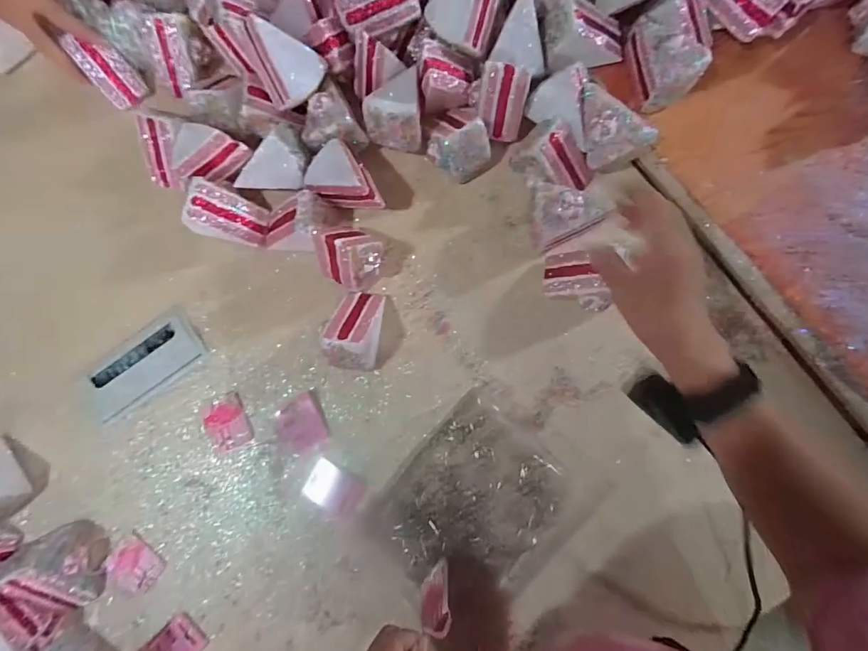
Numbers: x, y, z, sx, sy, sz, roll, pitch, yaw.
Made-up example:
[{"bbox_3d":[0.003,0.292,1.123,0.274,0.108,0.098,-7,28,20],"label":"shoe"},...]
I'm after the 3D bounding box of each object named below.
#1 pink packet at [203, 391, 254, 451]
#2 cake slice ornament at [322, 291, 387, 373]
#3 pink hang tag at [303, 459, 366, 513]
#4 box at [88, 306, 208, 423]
[{"bbox_3d":[-0.243,0.114,0.507,0.050,0.006,0.062,-23,80,0],"label":"pink packet"},{"bbox_3d":[-0.085,0.004,0.480,0.058,0.067,0.093,6,81,5],"label":"cake slice ornament"},{"bbox_3d":[-0.115,0.189,0.497,0.063,0.006,0.046,29,84,8],"label":"pink hang tag"},{"bbox_3d":[-0.362,0.048,0.538,0.154,0.011,0.075,-36,80,-2],"label":"box"}]

